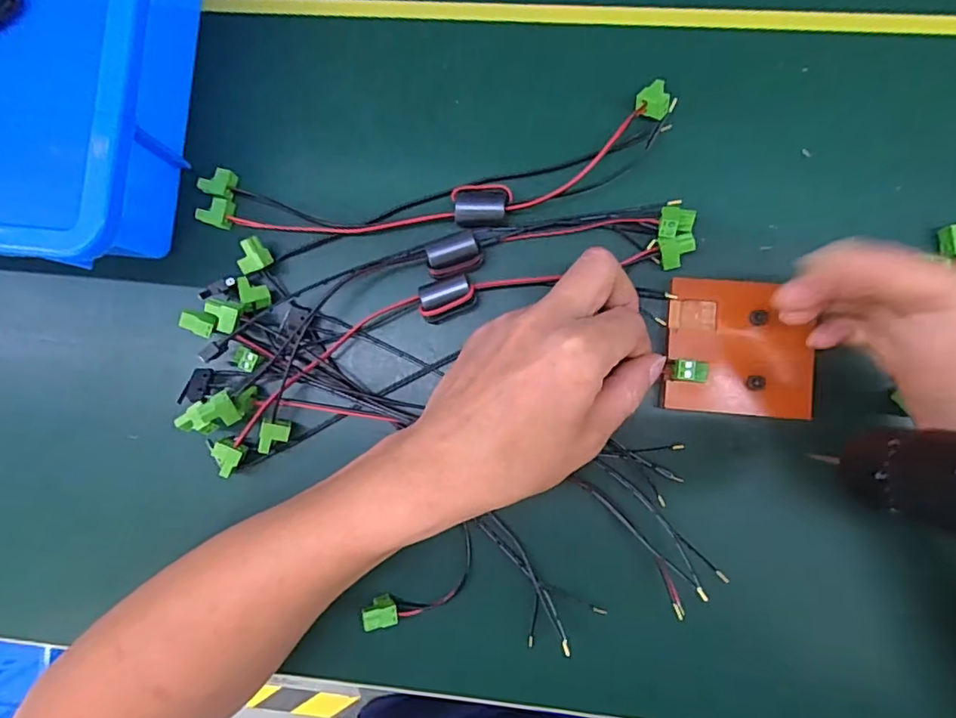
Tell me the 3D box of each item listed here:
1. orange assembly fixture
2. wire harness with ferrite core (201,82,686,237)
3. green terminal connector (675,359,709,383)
[{"bbox_3d":[0.143,-0.006,0.310,0.075,0.010,0.071,5,89,3],"label":"orange assembly fixture"},{"bbox_3d":[-0.026,-0.102,0.327,0.279,0.021,0.058,-10,88,3],"label":"wire harness with ferrite core"},{"bbox_3d":[0.115,0.007,0.306,0.019,0.009,0.011,8,89,6],"label":"green terminal connector"}]

